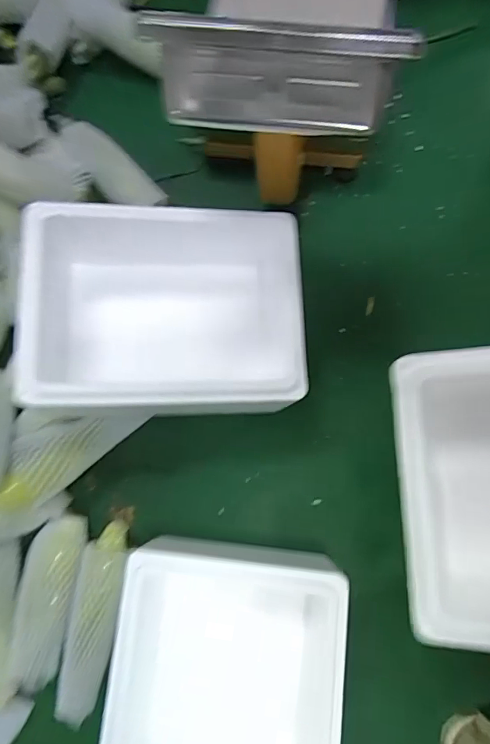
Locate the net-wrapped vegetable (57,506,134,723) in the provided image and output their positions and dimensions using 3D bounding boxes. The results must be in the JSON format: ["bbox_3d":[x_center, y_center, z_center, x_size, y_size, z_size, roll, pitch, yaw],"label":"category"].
[{"bbox_3d":[-0.202,0.332,0.643,0.065,0.049,0.269,7,75,5],"label":"net-wrapped vegetable"}]

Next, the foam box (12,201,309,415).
[{"bbox_3d":[-0.111,-0.074,0.658,0.369,0.208,0.254,-2,80,0],"label":"foam box"}]

